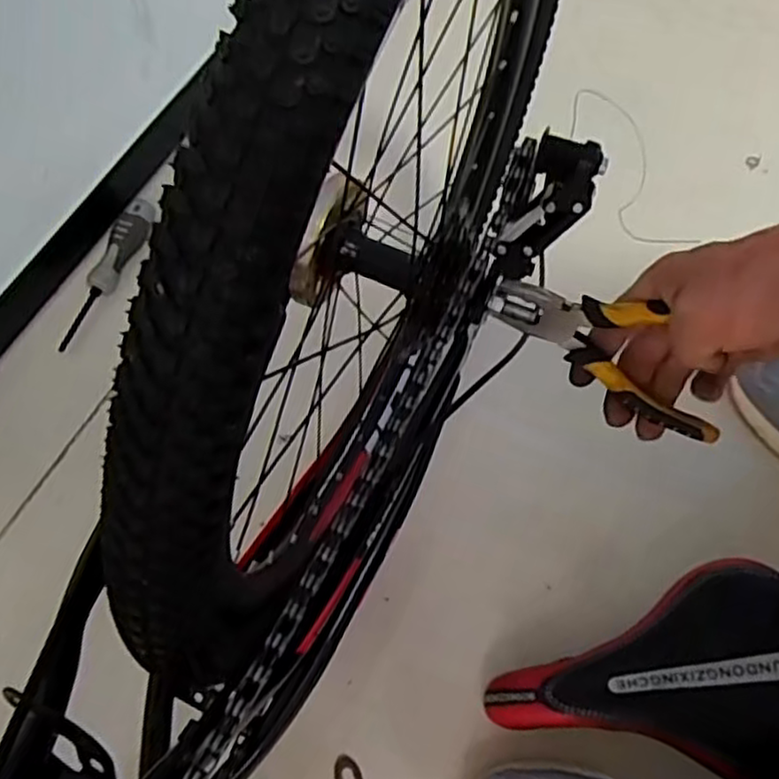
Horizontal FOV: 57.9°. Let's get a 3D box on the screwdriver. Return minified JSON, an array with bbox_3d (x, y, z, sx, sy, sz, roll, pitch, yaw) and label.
[{"bbox_3d":[-0.303,-0.126,0.755,0.032,0.031,0.181,22,68,10],"label":"screwdriver"}]

